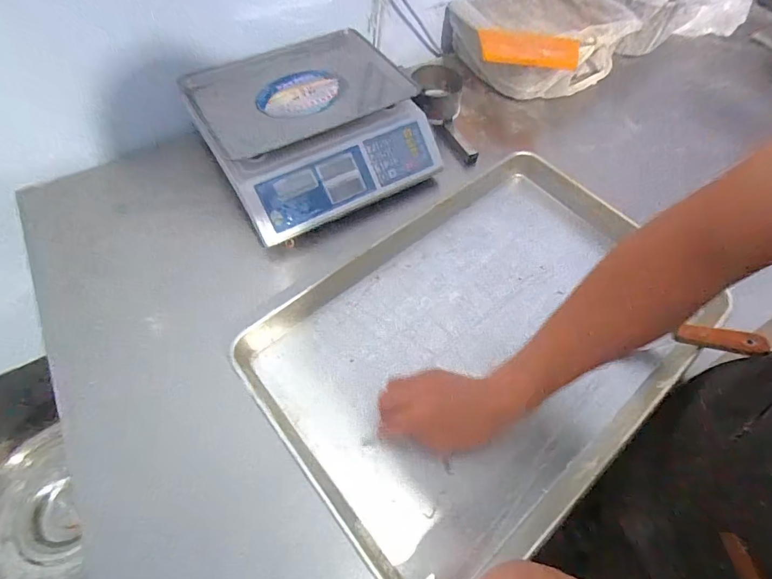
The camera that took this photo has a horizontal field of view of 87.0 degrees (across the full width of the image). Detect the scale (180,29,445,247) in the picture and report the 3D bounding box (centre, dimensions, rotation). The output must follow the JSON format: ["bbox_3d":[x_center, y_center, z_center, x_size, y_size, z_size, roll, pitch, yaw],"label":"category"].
[{"bbox_3d":[-0.124,-0.285,0.706,0.352,0.100,0.322,-27,64,-16],"label":"scale"}]

